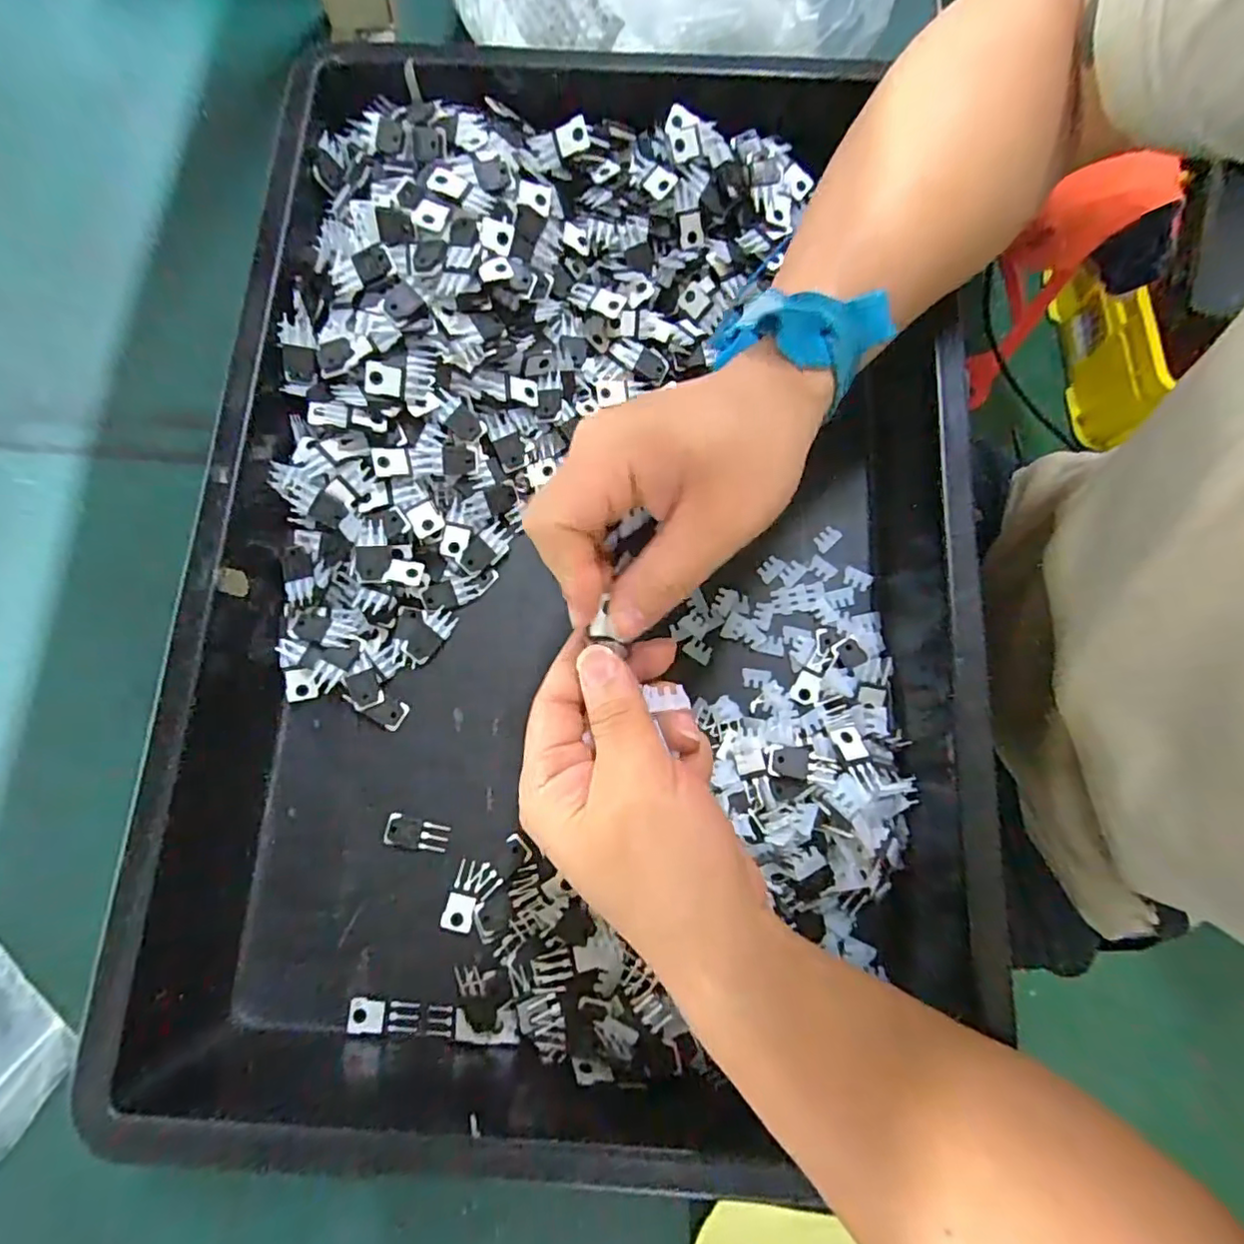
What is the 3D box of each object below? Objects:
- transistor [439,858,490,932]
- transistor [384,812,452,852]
[{"bbox_3d":[-0.082,0.142,0.316,0.016,0.005,0.034,14,78,3],"label":"transistor"},{"bbox_3d":[-0.110,0.112,0.324,0.034,0.004,0.016,9,78,2],"label":"transistor"}]

